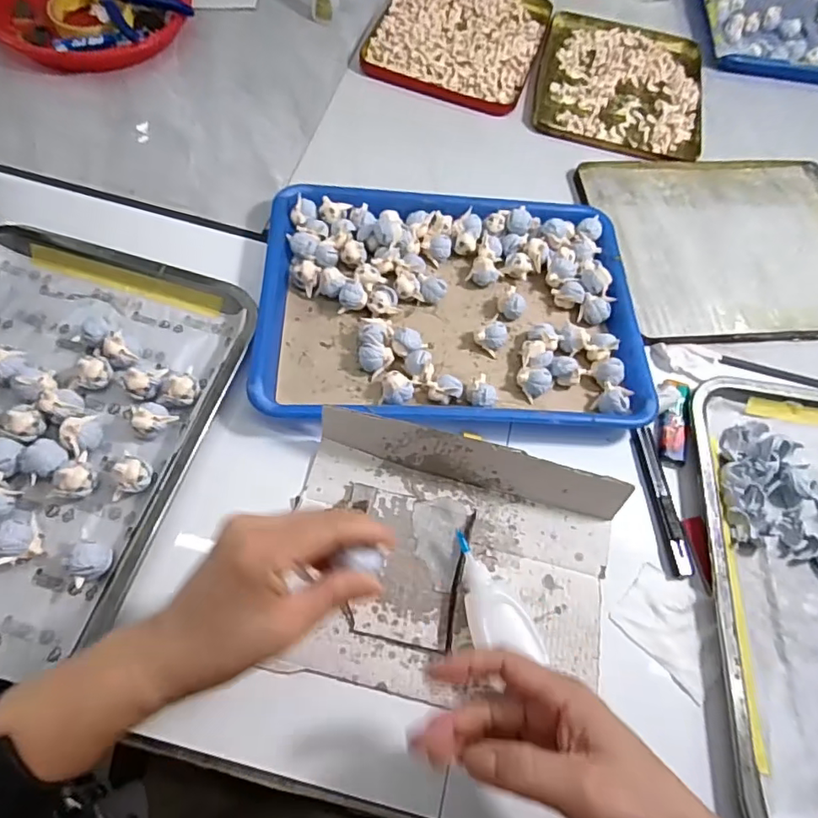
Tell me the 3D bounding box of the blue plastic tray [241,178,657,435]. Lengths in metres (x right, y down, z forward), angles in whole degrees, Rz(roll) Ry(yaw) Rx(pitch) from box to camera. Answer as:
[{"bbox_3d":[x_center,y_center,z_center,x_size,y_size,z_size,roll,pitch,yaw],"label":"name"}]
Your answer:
[{"bbox_3d":[0.040,-0.098,0.486,0.328,0.036,0.242,1,64,-5],"label":"blue plastic tray"}]

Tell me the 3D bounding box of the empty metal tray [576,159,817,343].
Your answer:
[{"bbox_3d":[0.335,-0.177,0.563,0.276,0.024,0.240,-1,64,-6],"label":"empty metal tray"}]

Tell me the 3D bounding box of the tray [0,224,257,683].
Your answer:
[{"bbox_3d":[-0.295,0.020,0.402,0.269,0.031,0.362,17,63,3],"label":"tray"}]

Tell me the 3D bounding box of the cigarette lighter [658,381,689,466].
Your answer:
[{"bbox_3d":[0.232,0.008,0.469,0.023,0.007,0.080,16,63,2],"label":"cigarette lighter"}]

